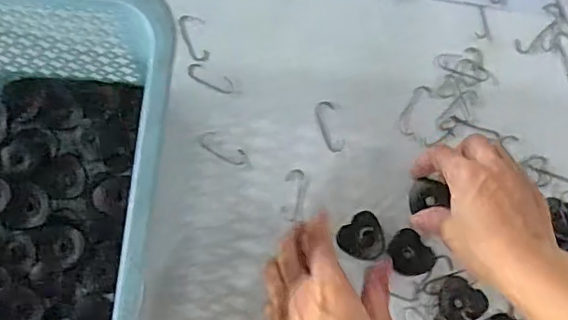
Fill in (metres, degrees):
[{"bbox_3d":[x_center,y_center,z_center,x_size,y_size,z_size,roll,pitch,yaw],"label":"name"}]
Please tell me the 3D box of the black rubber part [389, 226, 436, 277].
[{"bbox_3d":[0.097,0.073,0.457,0.029,0.005,0.035,-40,82,-8],"label":"black rubber part"}]

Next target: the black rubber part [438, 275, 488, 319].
[{"bbox_3d":[0.132,0.105,0.446,0.032,0.011,0.034,0,79,-1],"label":"black rubber part"}]

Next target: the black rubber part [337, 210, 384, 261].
[{"bbox_3d":[0.062,0.060,0.459,0.034,0.004,0.034,0,79,-1],"label":"black rubber part"}]

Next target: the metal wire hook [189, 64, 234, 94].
[{"bbox_3d":[-0.060,-0.067,0.488,0.040,0.004,0.014,27,79,4],"label":"metal wire hook"}]

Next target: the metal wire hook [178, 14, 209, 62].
[{"bbox_3d":[-0.073,-0.102,0.494,0.019,0.004,0.043,-17,80,-5],"label":"metal wire hook"}]

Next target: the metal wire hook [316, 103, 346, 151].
[{"bbox_3d":[0.037,-0.027,0.481,0.015,0.004,0.044,-16,80,-5],"label":"metal wire hook"}]

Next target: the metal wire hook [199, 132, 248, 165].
[{"bbox_3d":[-0.048,-0.009,0.471,0.041,0.004,0.016,33,80,5],"label":"metal wire hook"}]

